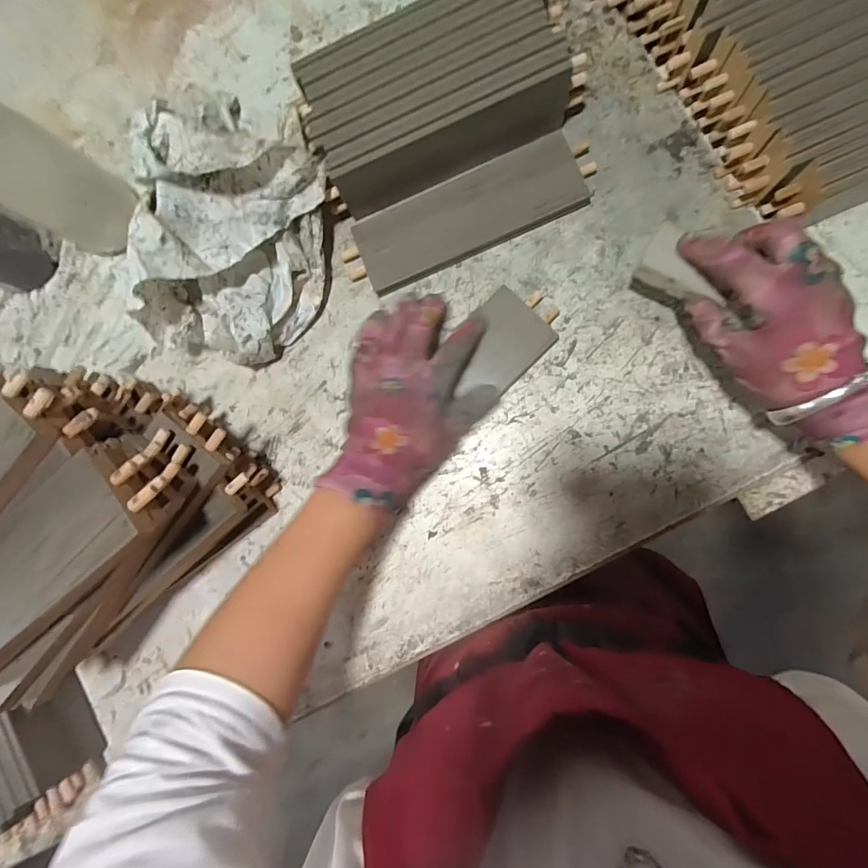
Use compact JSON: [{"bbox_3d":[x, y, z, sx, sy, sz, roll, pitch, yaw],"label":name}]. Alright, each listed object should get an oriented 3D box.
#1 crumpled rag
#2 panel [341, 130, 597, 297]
[{"bbox_3d":[-0.166,-0.165,0.371,0.135,0.109,0.197,18,91,7],"label":"crumpled rag"},{"bbox_3d":[0.028,-0.192,0.392,0.217,0.016,0.065,-23,86,6],"label":"panel"}]

